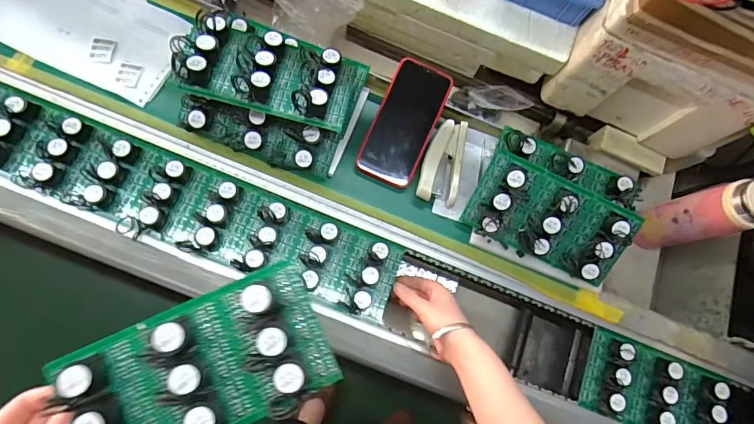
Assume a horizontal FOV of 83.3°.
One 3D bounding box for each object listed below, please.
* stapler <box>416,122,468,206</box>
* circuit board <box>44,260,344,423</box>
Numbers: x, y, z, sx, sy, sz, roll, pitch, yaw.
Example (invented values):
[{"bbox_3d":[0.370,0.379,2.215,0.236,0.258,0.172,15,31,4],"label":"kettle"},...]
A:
[{"bbox_3d":[0.088,-0.069,0.562,0.049,0.019,0.115,14,76,-5],"label":"stapler"},{"bbox_3d":[-0.133,0.121,0.319,0.188,0.035,0.102,-24,86,-9],"label":"circuit board"}]

